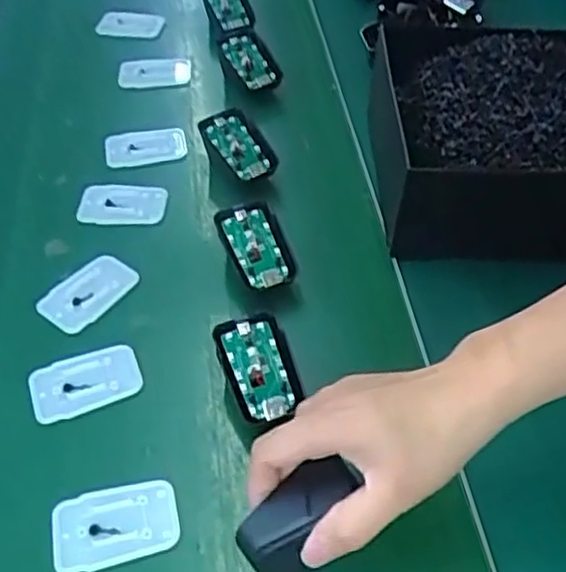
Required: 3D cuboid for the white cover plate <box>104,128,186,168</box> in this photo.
[{"bbox_3d":[-0.123,-0.125,0.637,0.070,0.006,0.043,-8,49,-7],"label":"white cover plate"}]

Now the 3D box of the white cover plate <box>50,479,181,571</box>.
[{"bbox_3d":[-0.096,0.137,0.411,0.070,0.006,0.044,-11,49,-10],"label":"white cover plate"}]

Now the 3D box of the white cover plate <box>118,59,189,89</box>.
[{"bbox_3d":[-0.129,-0.216,0.721,0.071,0.006,0.047,-8,49,-6],"label":"white cover plate"}]

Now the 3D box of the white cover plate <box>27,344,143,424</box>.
[{"bbox_3d":[-0.131,0.064,0.475,0.070,0.004,0.044,-16,50,-14],"label":"white cover plate"}]

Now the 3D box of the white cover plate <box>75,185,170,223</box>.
[{"bbox_3d":[-0.132,-0.068,0.589,0.072,0.006,0.042,1,48,1],"label":"white cover plate"}]

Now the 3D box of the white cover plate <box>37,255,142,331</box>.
[{"bbox_3d":[-0.143,0.003,0.525,0.042,0.007,0.067,30,54,24],"label":"white cover plate"}]

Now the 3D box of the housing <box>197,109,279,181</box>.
[{"bbox_3d":[-0.037,-0.118,0.607,0.041,0.016,0.069,-32,79,-19],"label":"housing"}]

